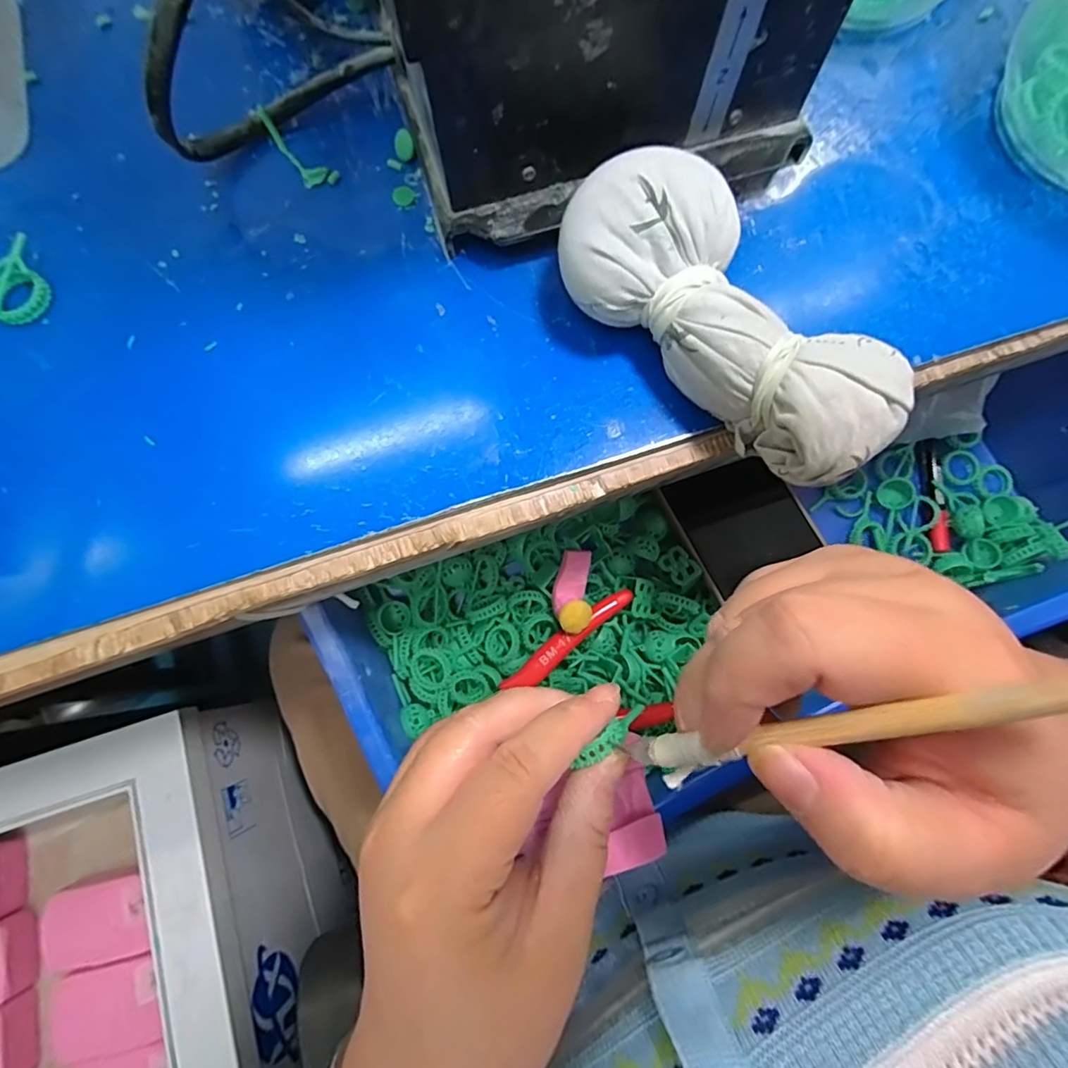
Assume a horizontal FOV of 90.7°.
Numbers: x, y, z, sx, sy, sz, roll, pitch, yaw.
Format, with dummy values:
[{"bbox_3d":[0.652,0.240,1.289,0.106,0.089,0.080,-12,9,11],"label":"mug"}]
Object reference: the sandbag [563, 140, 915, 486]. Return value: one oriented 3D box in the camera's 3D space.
[{"bbox_3d":[0.071,-0.074,0.189,0.132,0.047,0.060,43,82,9],"label":"sandbag"}]

